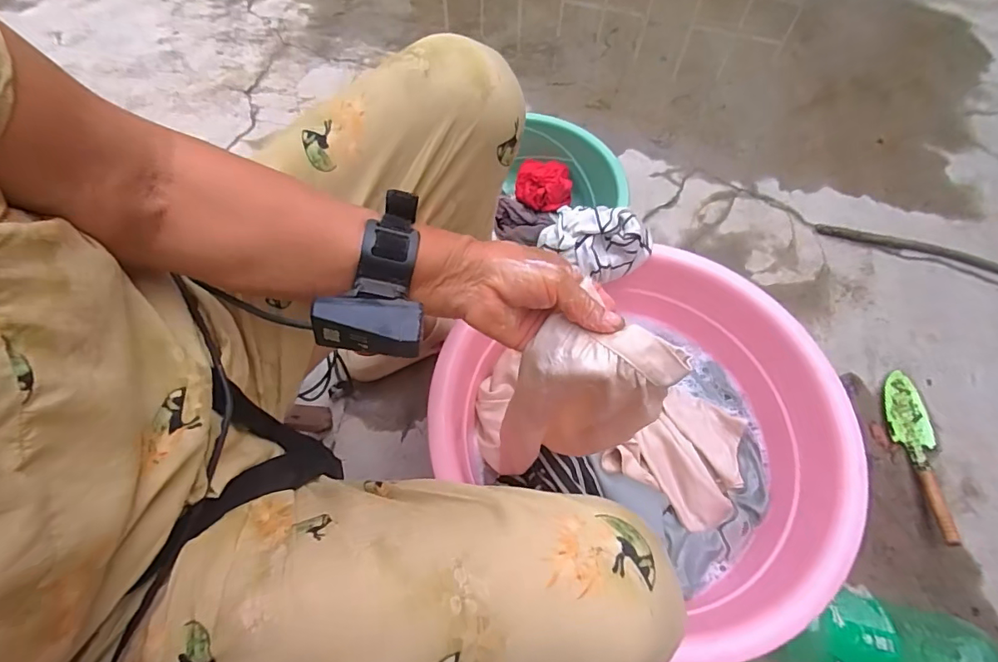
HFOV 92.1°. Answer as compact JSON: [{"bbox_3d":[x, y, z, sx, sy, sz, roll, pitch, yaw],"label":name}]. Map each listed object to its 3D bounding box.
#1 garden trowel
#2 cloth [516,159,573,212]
[{"bbox_3d":[0.645,0.183,0.729,0.065,0.029,0.259,4,62,2],"label":"garden trowel"},{"bbox_3d":[0.086,-0.279,0.913,0.105,0.052,0.089,11,61,4],"label":"cloth"}]

